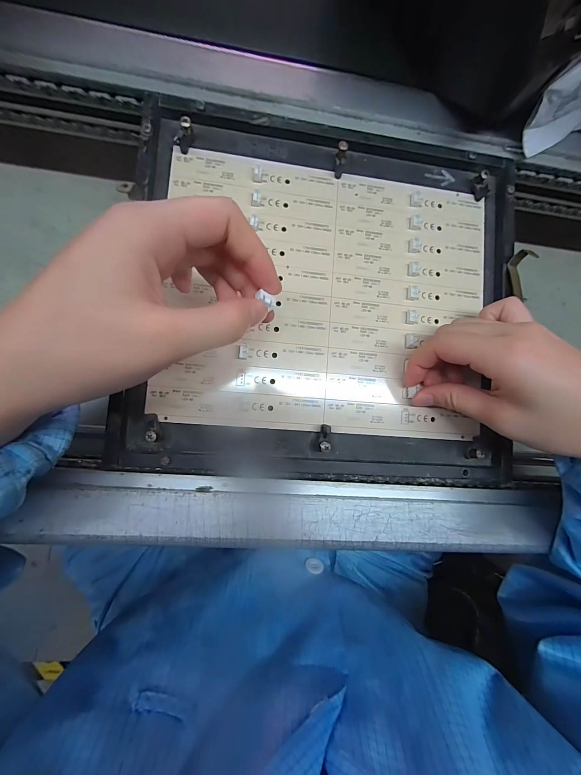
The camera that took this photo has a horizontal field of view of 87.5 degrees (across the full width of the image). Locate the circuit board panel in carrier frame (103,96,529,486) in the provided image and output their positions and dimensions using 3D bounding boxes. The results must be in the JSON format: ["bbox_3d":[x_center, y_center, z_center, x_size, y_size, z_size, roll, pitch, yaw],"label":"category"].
[{"bbox_3d":[0.031,-0.066,0.236,0.288,0.020,0.269,4,84,-5],"label":"circuit board panel in carrier frame"}]

